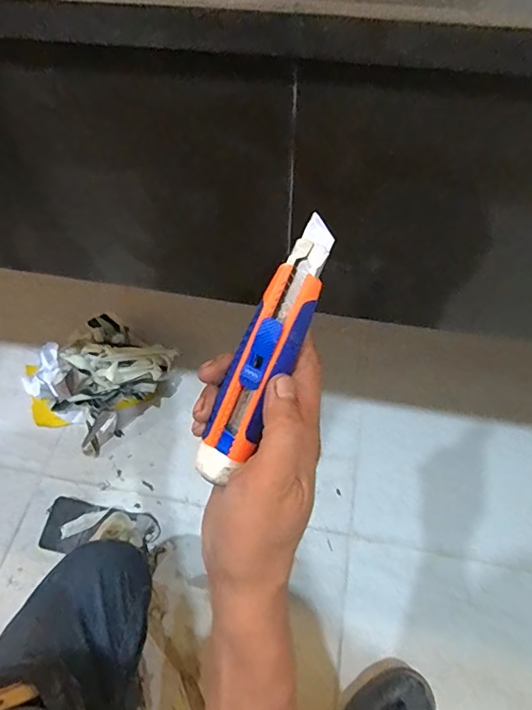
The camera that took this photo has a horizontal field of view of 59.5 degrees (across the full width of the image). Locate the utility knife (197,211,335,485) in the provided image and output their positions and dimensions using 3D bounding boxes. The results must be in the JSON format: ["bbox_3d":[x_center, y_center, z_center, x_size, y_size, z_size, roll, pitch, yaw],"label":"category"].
[{"bbox_3d":[0.000,0.002,0.269,0.030,0.015,0.159,29,105,16],"label":"utility knife"}]

